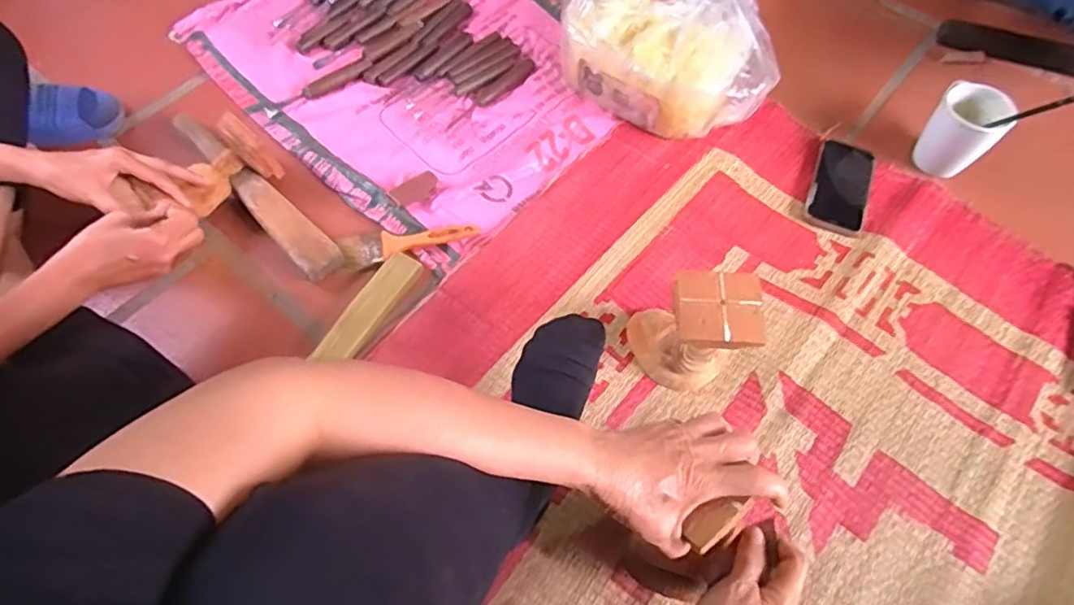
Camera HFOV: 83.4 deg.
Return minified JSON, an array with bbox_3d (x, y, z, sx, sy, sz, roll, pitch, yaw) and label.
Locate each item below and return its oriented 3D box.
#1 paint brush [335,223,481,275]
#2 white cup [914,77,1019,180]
[{"bbox_3d":[-0.162,-0.076,0.754,0.174,0.012,0.042,-15,65,-7],"label":"paint brush"},{"bbox_3d":[0.569,-0.231,0.812,0.083,0.089,0.091,0,64,0],"label":"white cup"}]

